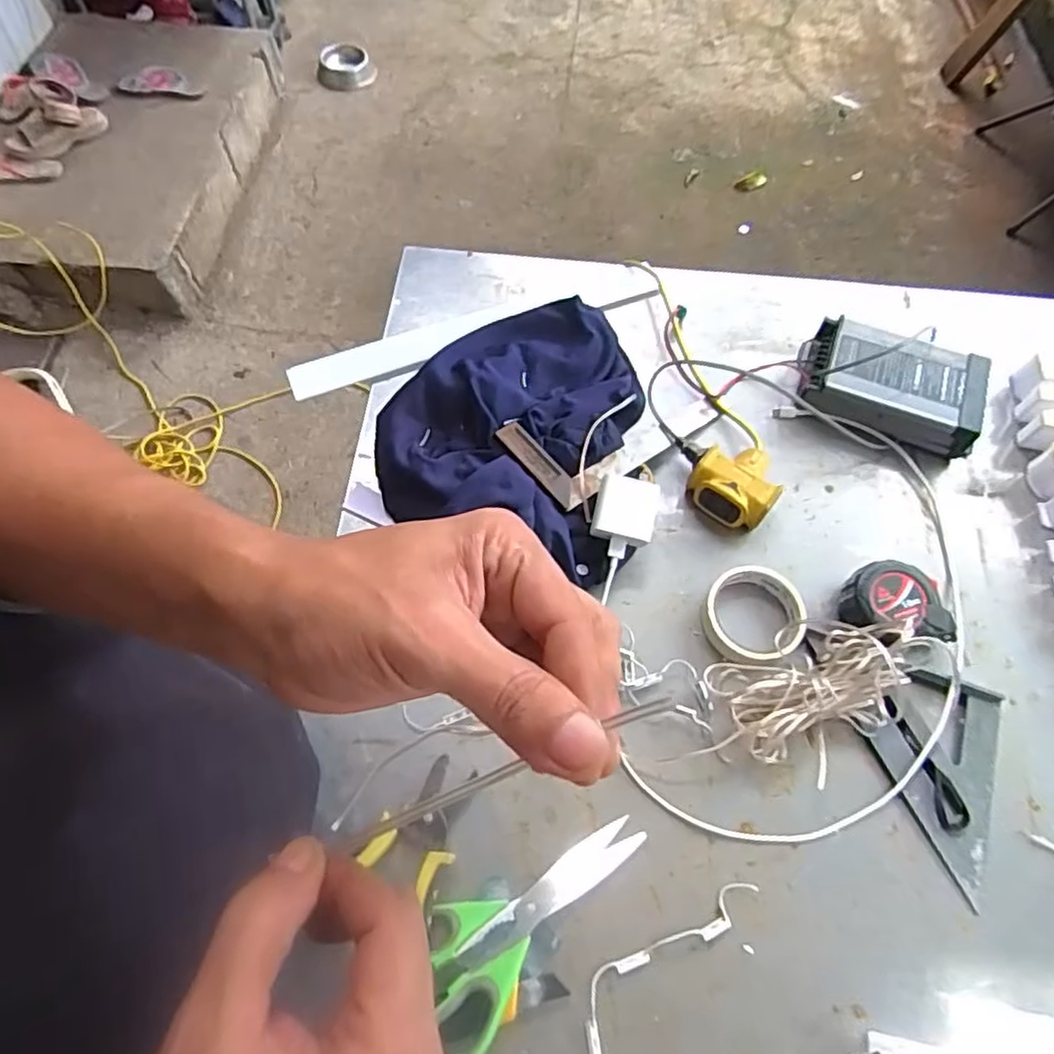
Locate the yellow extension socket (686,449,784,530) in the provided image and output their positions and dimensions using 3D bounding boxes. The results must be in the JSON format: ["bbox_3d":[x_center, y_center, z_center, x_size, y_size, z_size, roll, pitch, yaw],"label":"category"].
[{"bbox_3d":[0.213,-0.047,0.680,0.083,0.043,0.082,35,68,17],"label":"yellow extension socket"}]

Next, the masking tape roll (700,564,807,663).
[{"bbox_3d":[0.211,0.081,0.627,0.091,0.025,0.088,0,63,0],"label":"masking tape roll"}]

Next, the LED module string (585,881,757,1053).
[{"bbox_3d":[0.079,0.356,0.486,0.074,0.015,0.253,32,67,16],"label":"LED module string"}]

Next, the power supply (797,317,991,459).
[{"bbox_3d":[0.398,-0.155,0.737,0.189,0.057,0.113,19,64,10],"label":"power supply"}]

